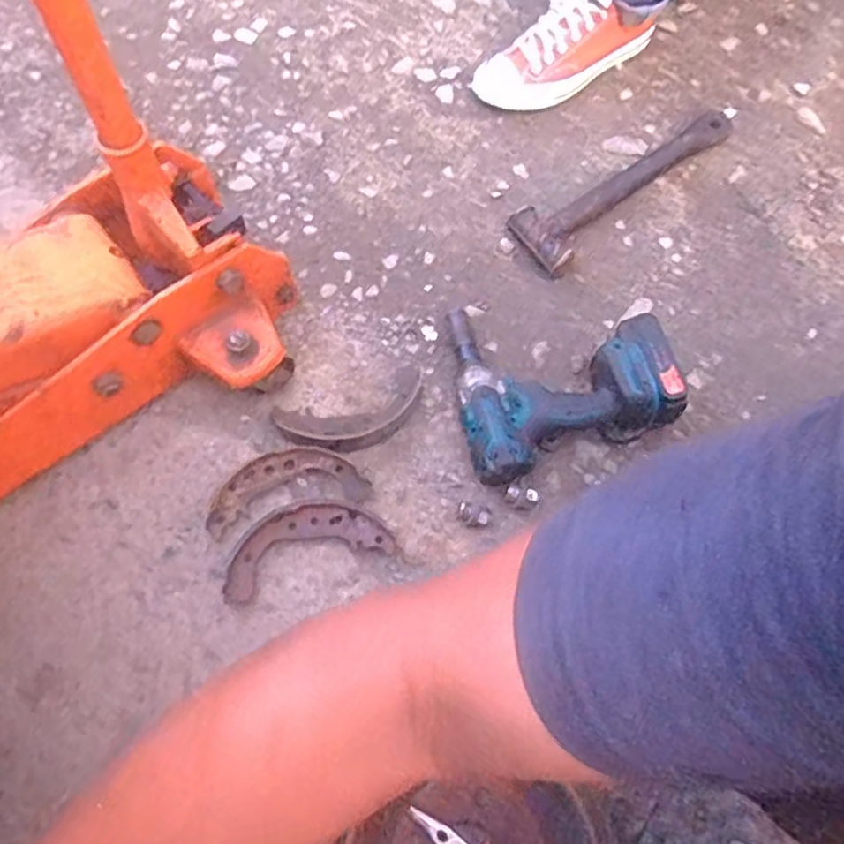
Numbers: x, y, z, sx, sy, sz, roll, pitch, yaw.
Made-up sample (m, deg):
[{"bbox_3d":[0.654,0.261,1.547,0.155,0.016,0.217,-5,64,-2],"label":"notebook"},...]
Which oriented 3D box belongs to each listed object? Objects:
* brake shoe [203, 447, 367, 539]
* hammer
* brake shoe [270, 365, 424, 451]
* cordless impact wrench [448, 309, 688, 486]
[{"bbox_3d":[-0.147,0.066,0.706,0.165,0.029,0.069,-18,73,-5],"label":"brake shoe"},{"bbox_3d":[0.260,-0.321,0.859,0.349,0.040,0.095,-40,71,-13],"label":"hammer"},{"bbox_3d":[-0.073,-0.010,0.739,0.173,0.039,0.079,-23,68,-6],"label":"brake shoe"},{"bbox_3d":[0.156,-0.045,0.744,0.233,0.082,0.212,-6,68,0],"label":"cordless impact wrench"}]

